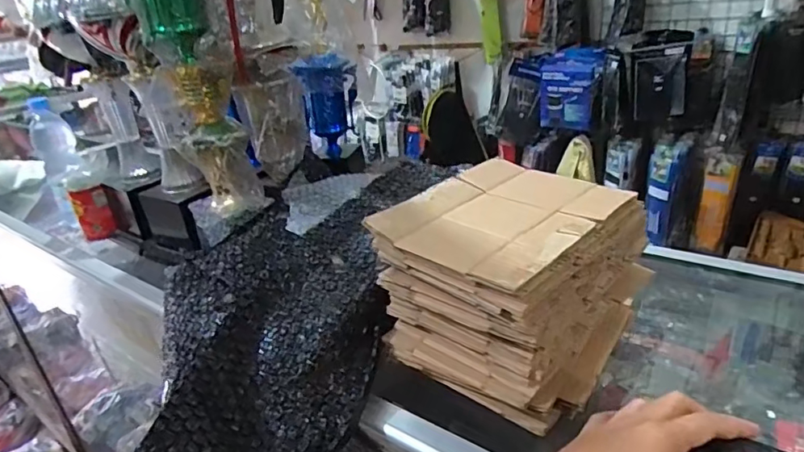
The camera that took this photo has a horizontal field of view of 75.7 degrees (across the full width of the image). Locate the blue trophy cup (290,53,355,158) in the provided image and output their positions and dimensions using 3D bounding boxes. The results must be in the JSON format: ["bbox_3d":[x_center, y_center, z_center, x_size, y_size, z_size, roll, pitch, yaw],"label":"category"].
[{"bbox_3d":[-0.111,-0.185,0.823,0.090,0.167,0.101,-9,26,-5],"label":"blue trophy cup"}]

